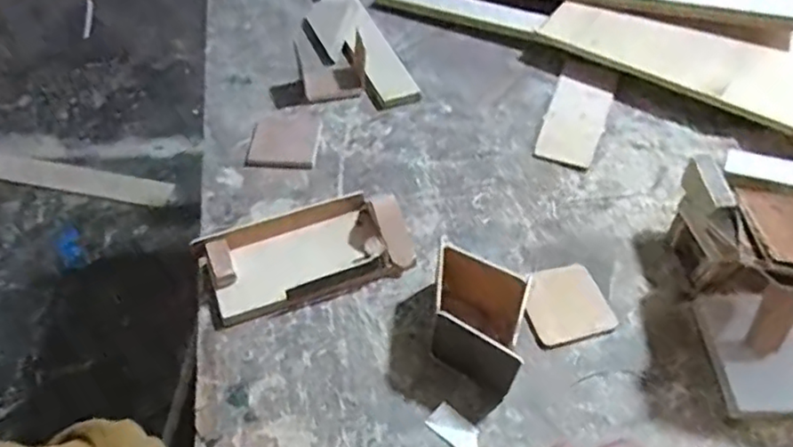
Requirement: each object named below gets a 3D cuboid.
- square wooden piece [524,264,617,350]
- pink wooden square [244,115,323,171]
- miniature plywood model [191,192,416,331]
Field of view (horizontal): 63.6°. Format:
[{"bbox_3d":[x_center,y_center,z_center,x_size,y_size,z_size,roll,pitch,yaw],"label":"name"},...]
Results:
[{"bbox_3d":[0.140,0.067,0.538,0.074,0.011,0.069,-14,52,-13],"label":"square wooden piece"},{"bbox_3d":[-0.115,-0.086,0.654,0.071,0.004,0.075,2,50,0],"label":"pink wooden square"},{"bbox_3d":[-0.078,0.022,0.546,0.173,0.044,0.080,-15,53,-14],"label":"miniature plywood model"}]

